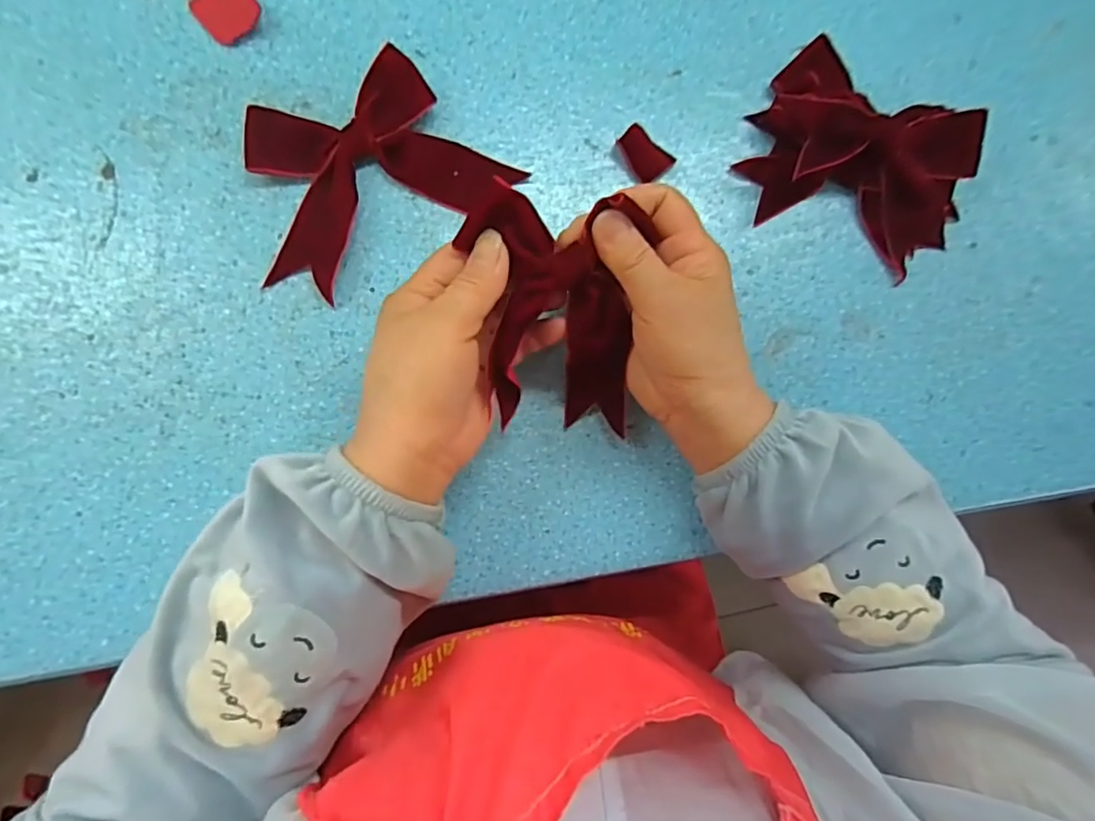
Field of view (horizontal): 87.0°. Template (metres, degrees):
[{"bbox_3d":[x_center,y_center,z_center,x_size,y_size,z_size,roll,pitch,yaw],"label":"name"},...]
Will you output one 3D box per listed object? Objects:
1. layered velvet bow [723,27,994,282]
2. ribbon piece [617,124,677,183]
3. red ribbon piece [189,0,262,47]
[{"bbox_3d":[0.199,-0.153,0.358,0.149,0.042,0.111,34,82,-3],"label":"layered velvet bow"},{"bbox_3d":[0.061,-0.160,0.358,0.025,0.005,0.034,-39,91,-8],"label":"ribbon piece"},{"bbox_3d":[-0.187,-0.234,0.338,0.035,0.004,0.033,-35,90,-8],"label":"red ribbon piece"}]

